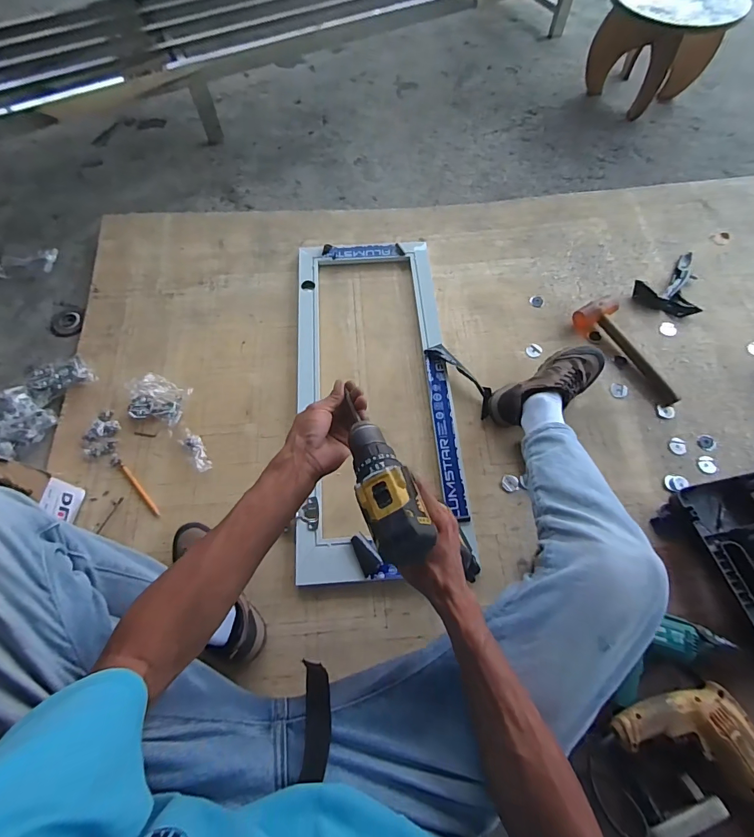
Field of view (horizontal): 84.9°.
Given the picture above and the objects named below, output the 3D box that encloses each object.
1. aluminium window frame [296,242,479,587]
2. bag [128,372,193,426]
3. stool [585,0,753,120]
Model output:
[{"bbox_3d":[-0.007,-0.076,0.906,0.330,0.034,0.805,-4,66,-1],"label":"aluminium window frame"},{"bbox_3d":[-0.475,-0.041,0.888,0.133,0.044,0.097,12,66,6],"label":"bag"},{"bbox_3d":[0.860,-1.164,1.280,0.355,0.259,0.347,18,67,8],"label":"stool"}]

